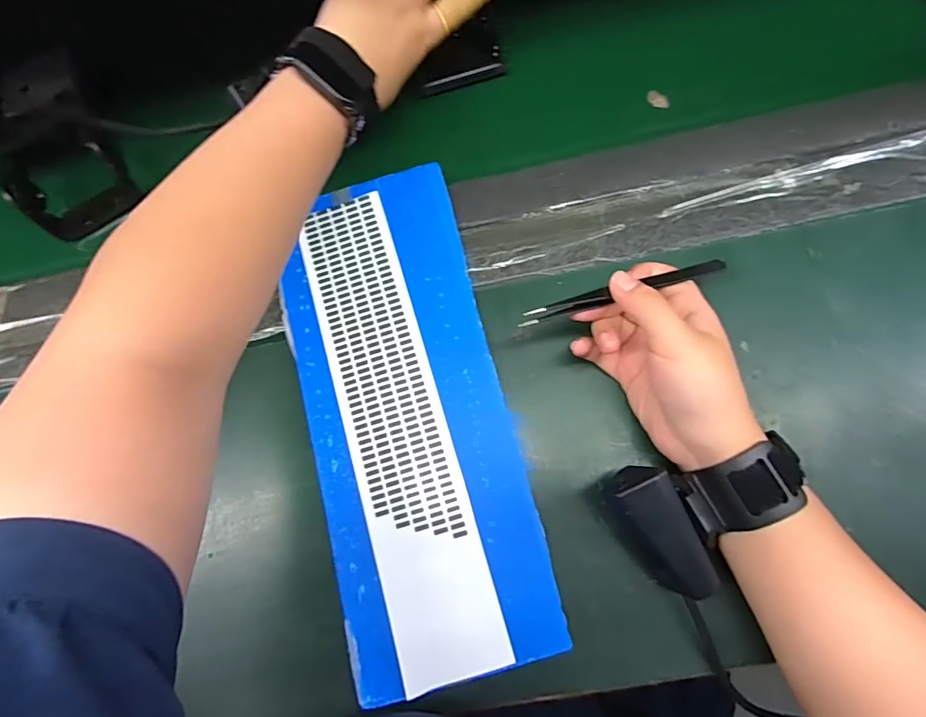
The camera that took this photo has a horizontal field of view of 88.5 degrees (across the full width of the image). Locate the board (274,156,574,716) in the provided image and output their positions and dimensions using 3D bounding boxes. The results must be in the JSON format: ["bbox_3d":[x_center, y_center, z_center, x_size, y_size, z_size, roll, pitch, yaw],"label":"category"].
[{"bbox_3d":[-0.037,0.030,0.309,0.127,0.008,0.321,-14,76,-3],"label":"board"}]

